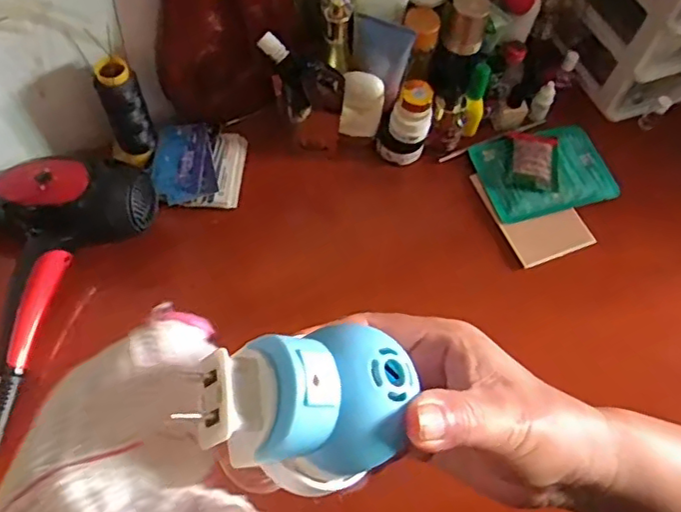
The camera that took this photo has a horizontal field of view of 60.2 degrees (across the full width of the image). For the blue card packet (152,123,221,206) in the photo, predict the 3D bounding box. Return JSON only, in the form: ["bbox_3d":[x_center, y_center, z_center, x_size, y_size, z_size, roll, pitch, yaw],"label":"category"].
[{"bbox_3d":[-0.167,-0.100,0.621,0.063,0.009,0.092,-12,64,-9],"label":"blue card packet"}]

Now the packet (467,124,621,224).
[{"bbox_3d":[0.227,-0.097,0.651,0.143,0.013,0.102,-16,65,-10],"label":"packet"}]

